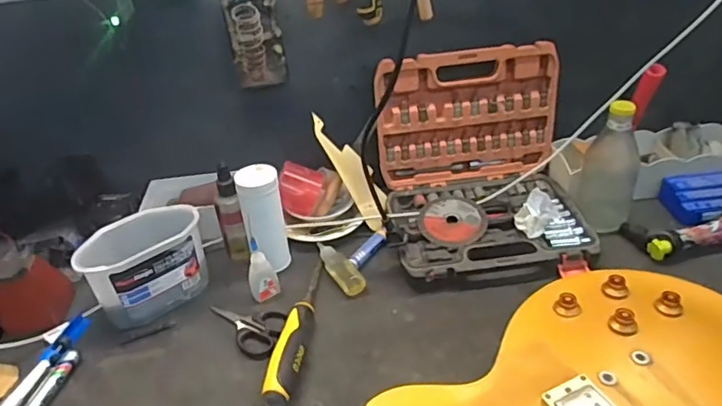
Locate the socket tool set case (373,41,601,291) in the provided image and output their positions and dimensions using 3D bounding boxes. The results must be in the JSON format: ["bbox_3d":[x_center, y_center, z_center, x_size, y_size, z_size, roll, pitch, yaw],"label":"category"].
[{"bbox_3d":[0.155,-0.045,0.701,0.259,0.219,0.216,-7,34,-3],"label":"socket tool set case"}]

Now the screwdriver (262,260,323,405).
[{"bbox_3d":[-0.070,0.138,0.616,0.033,0.040,0.207,0,35,7],"label":"screwdriver"}]

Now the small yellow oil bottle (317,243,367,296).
[{"bbox_3d":[-0.028,0.084,0.703,0.031,0.023,0.102,-21,38,-22],"label":"small yellow oil bottle"}]

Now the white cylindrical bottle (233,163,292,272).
[{"bbox_3d":[-0.120,0.022,0.683,0.052,0.130,0.048,-3,34,2],"label":"white cylindrical bottle"}]

